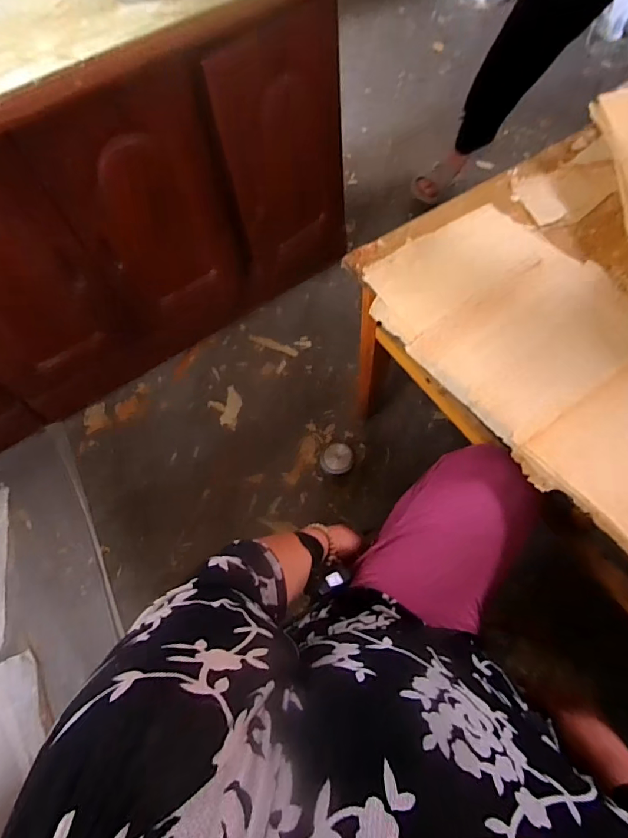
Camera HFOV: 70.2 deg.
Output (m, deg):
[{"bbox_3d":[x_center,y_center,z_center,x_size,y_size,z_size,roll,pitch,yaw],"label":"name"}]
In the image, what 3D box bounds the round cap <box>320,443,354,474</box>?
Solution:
[{"bbox_3d":[0.049,0.083,0.935,0.068,0.021,0.064,-1,66,2],"label":"round cap"}]

